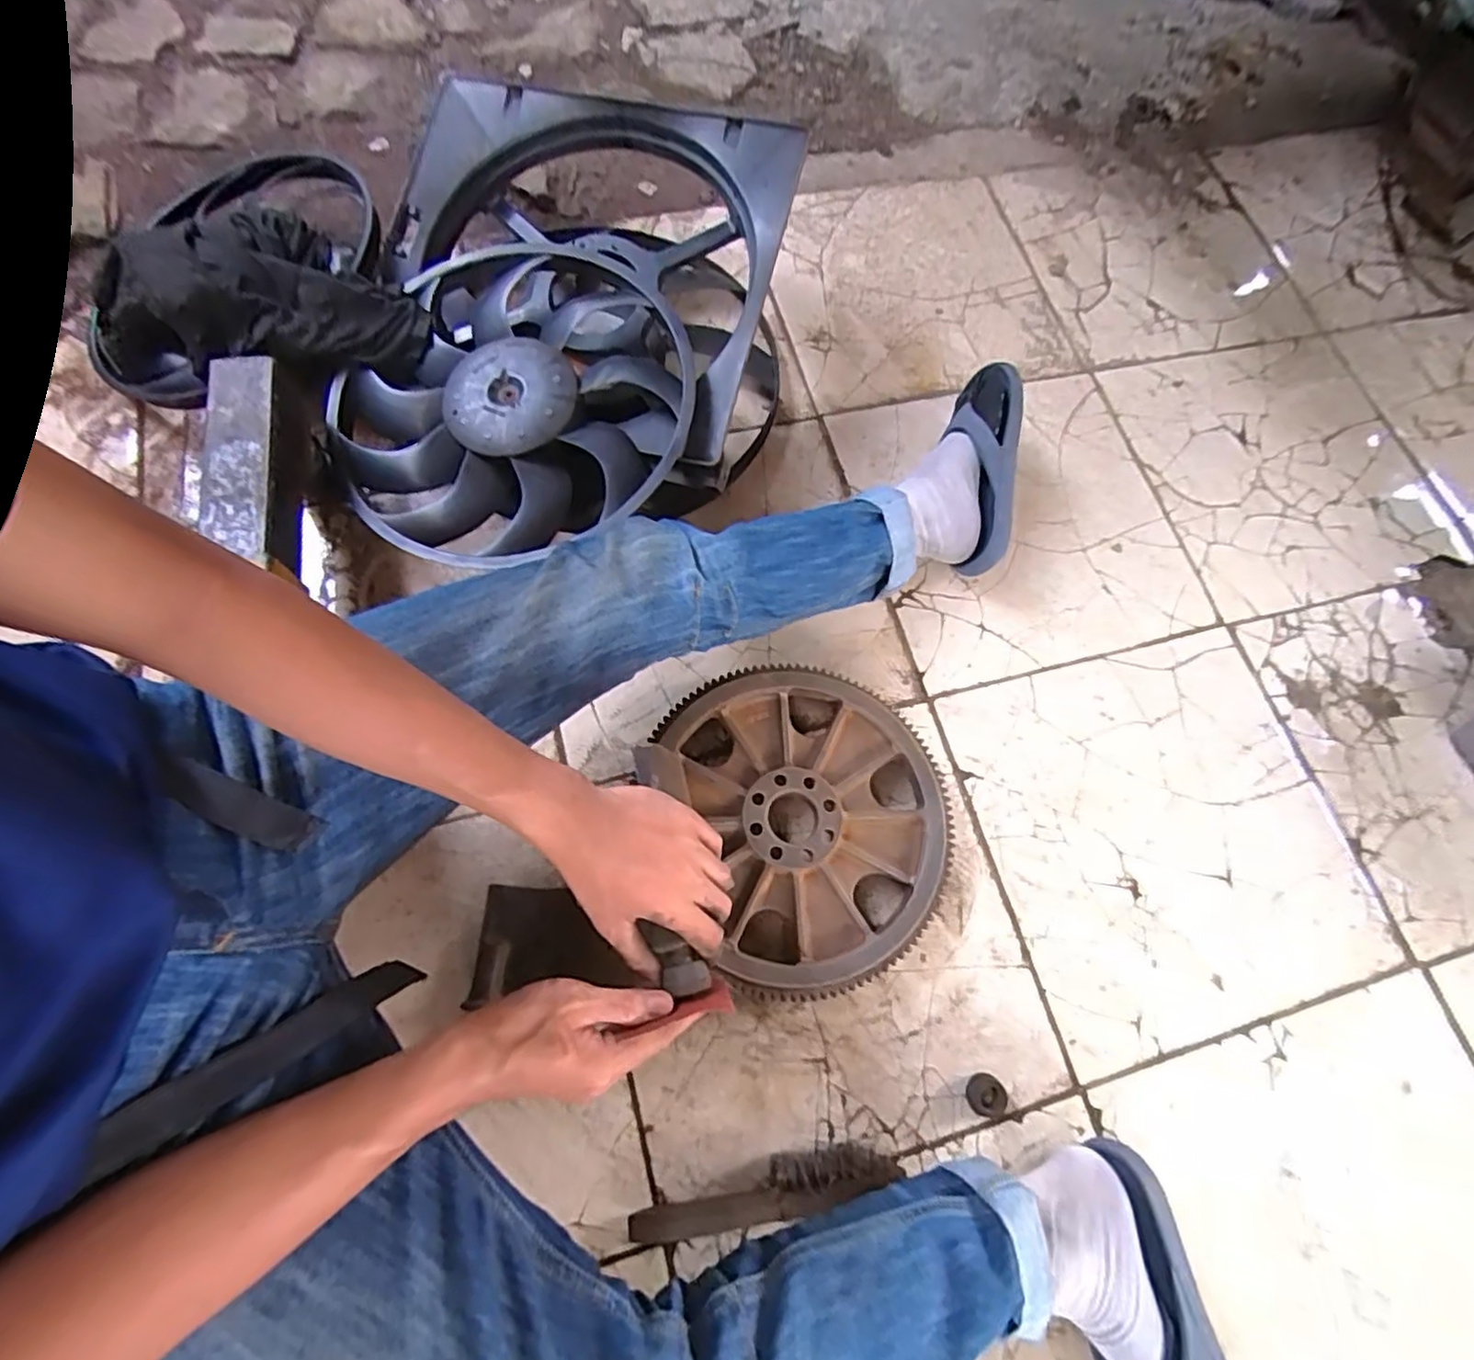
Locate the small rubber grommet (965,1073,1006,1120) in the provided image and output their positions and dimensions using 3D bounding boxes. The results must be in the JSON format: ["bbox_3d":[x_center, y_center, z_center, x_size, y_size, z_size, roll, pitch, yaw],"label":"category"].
[{"bbox_3d":[0.236,0.393,0.637,0.038,0.010,0.035,1,69,-2],"label":"small rubber grommet"}]

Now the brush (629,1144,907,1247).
[{"bbox_3d":[0.026,0.446,0.589,0.240,0.034,0.040,-9,70,-6],"label":"brush"}]

